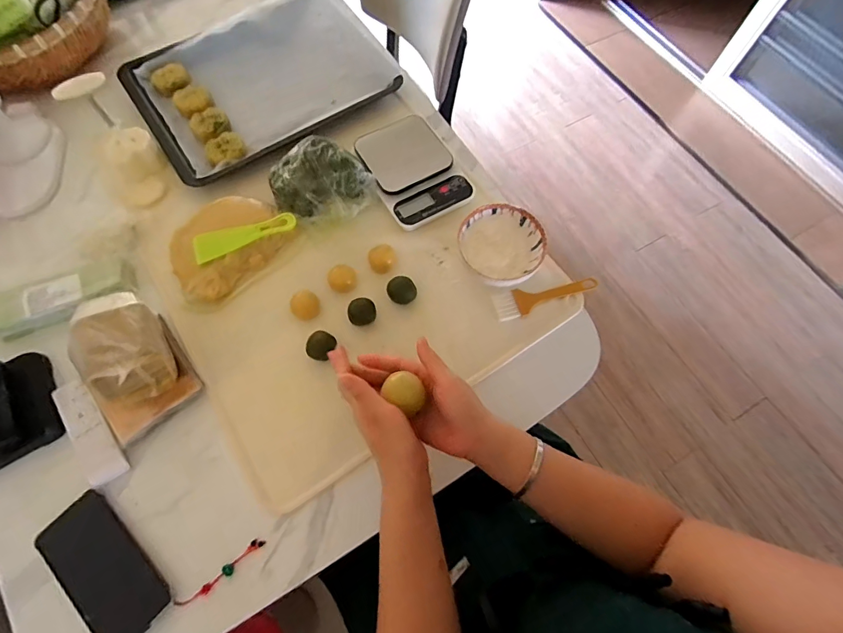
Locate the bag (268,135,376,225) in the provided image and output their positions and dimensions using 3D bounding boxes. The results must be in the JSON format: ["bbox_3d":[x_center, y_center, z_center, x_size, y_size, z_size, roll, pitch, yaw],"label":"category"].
[{"bbox_3d":[-0.149,-0.196,0.601,0.130,0.067,0.125,37,72,14],"label":"bag"}]

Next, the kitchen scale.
[{"bbox_3d":[-0.010,-0.224,0.624,0.130,0.028,0.170,-26,70,-10],"label":"kitchen scale"}]

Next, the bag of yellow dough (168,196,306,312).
[{"bbox_3d":[-0.279,-0.103,0.591,0.131,0.030,0.177,39,73,14],"label":"bag of yellow dough"}]

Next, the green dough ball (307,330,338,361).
[{"bbox_3d":[-0.128,0.037,0.530,0.030,0.026,0.035,27,70,10],"label":"green dough ball"}]

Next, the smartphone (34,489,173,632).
[{"bbox_3d":[-0.339,0.269,0.443,0.155,0.009,0.073,42,74,15],"label":"smartphone"}]

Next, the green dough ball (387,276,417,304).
[{"bbox_3d":[-0.026,-0.035,0.561,0.037,0.025,0.034,0,68,0],"label":"green dough ball"}]

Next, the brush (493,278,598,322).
[{"bbox_3d":[0.169,-0.031,0.567,0.136,0.019,0.043,-13,68,-5],"label":"brush"}]

